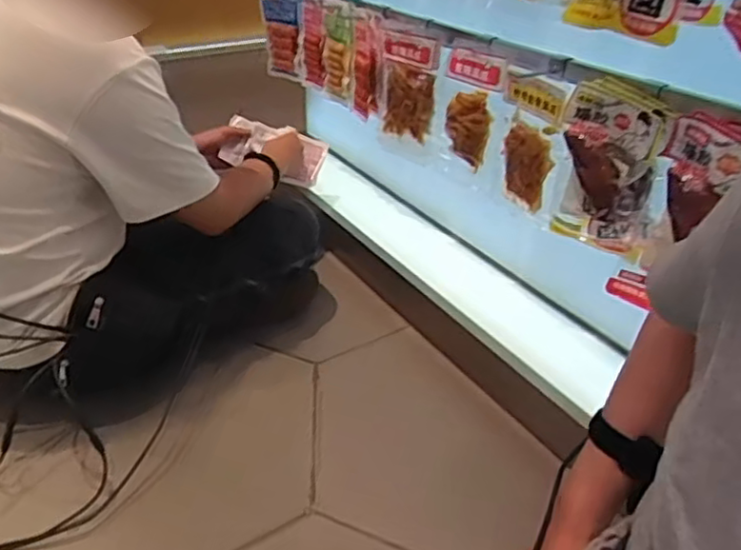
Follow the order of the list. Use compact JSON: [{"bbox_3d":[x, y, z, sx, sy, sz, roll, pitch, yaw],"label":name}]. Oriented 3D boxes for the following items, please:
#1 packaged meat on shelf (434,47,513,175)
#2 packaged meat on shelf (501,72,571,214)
[{"bbox_3d":[0.178,-0.277,1.133,0.024,0.208,0.177,-14,38,-27],"label":"packaged meat on shelf"},{"bbox_3d":[0.243,-0.202,1.018,0.017,0.198,0.139,-10,33,-25],"label":"packaged meat on shelf"}]

